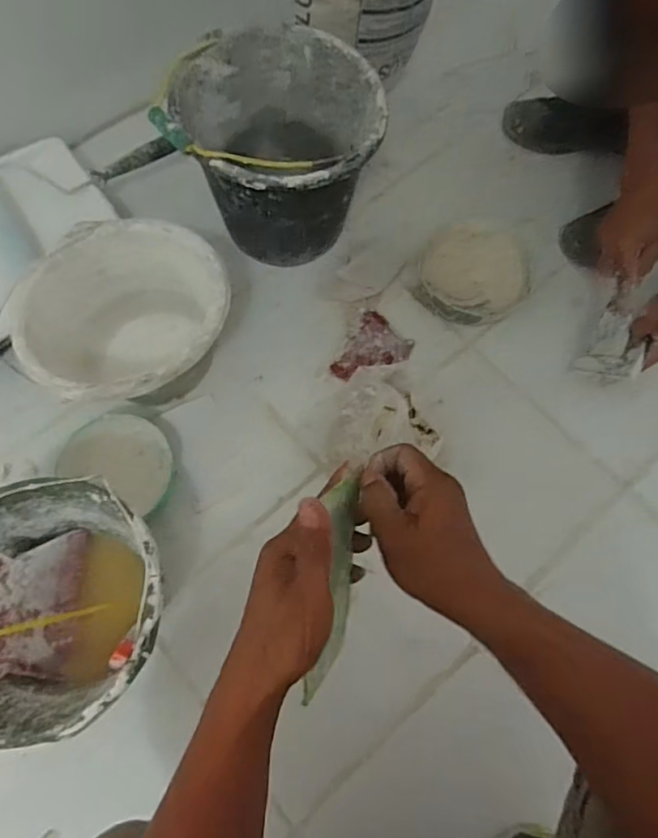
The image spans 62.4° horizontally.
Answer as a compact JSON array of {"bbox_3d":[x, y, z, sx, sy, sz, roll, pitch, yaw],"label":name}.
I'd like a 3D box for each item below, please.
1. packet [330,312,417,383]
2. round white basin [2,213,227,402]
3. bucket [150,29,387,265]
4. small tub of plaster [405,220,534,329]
[{"bbox_3d":[0.061,-0.104,0.840,0.128,0.027,0.088,-42,77,-15],"label":"packet"},{"bbox_3d":[-0.254,-0.109,0.747,0.238,0.185,0.253,1,70,-2],"label":"round white basin"},{"bbox_3d":[-0.070,-0.384,0.784,0.266,0.231,0.266,1,70,-2],"label":"bucket"},{"bbox_3d":[0.229,-0.233,0.866,0.168,0.064,0.160,1,70,-2],"label":"small tub of plaster"}]

